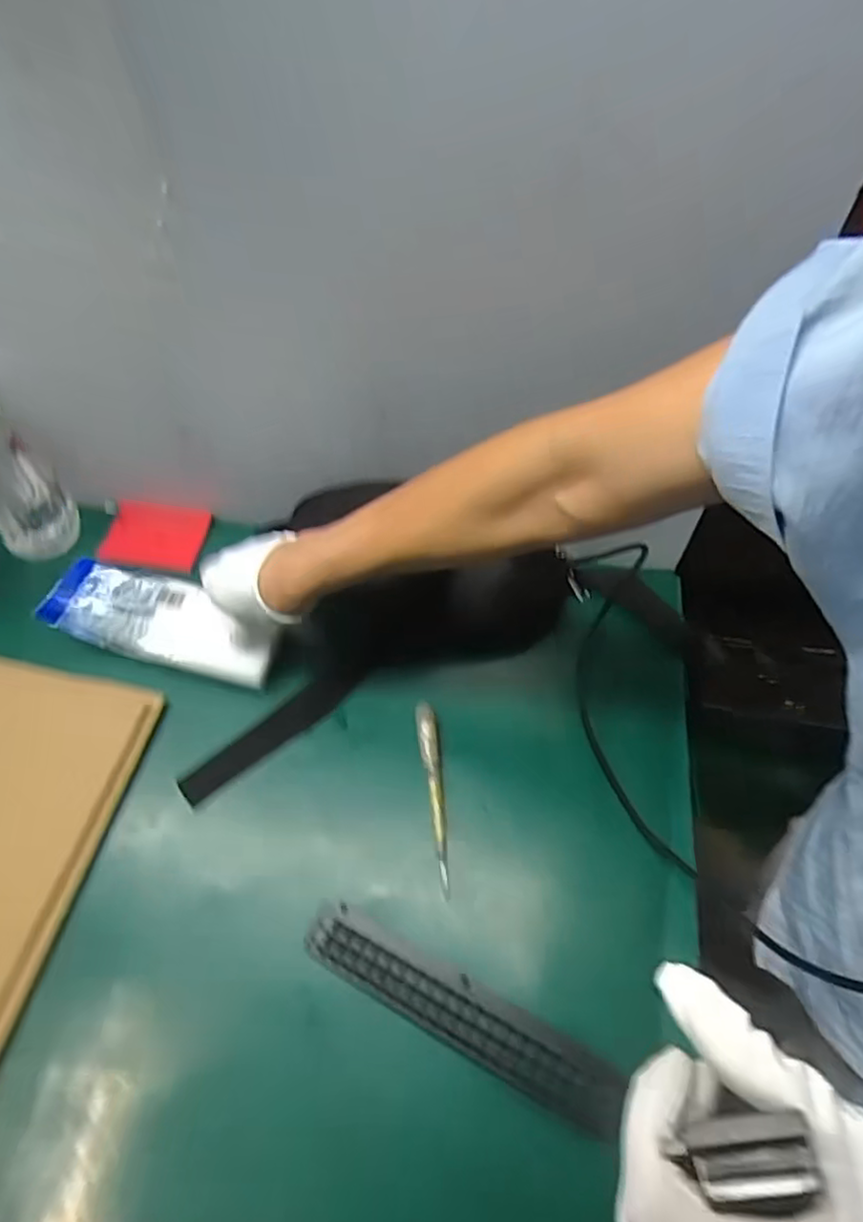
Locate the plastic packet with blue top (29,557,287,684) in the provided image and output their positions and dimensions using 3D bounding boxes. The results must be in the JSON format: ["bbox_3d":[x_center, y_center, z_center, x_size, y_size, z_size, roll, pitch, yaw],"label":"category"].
[{"bbox_3d":[-0.249,0.008,0.604,0.220,0.045,0.075,17,61,11],"label":"plastic packet with blue top"}]

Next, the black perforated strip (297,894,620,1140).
[{"bbox_3d":[0.017,0.273,0.448,0.227,0.011,0.042,24,63,16],"label":"black perforated strip"}]

